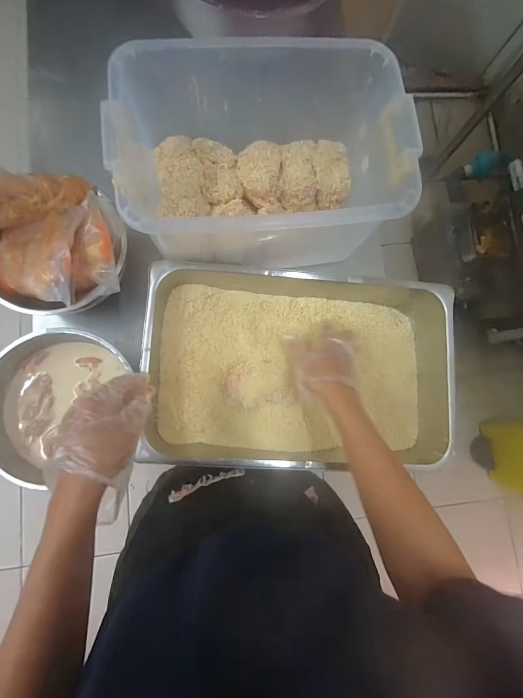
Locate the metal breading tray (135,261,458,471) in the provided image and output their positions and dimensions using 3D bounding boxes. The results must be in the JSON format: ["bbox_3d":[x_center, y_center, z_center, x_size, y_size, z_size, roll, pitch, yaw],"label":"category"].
[{"bbox_3d":[0.071,0.026,0.593,0.521,0.089,0.353,1,82,-5],"label":"metal breading tray"}]

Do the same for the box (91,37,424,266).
[{"bbox_3d":[-0.003,-0.305,0.560,0.418,0.207,0.277,-5,83,-6],"label":"box"}]

